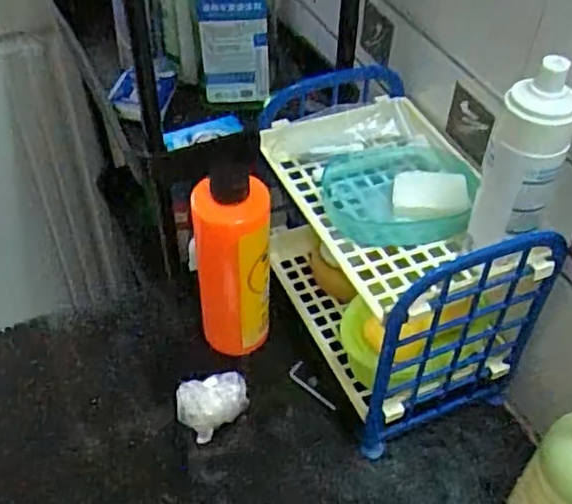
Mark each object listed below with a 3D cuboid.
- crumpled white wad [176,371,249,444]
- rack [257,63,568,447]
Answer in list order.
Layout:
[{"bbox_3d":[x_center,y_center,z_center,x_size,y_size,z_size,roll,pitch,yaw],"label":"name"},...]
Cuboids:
[{"bbox_3d":[-0.059,0.120,0.548,0.058,0.068,0.039,-10,48,-12],"label":"crumpled white wad"},{"bbox_3d":[0.079,0.002,0.554,0.127,0.208,0.222,-19,50,-19],"label":"rack"}]

